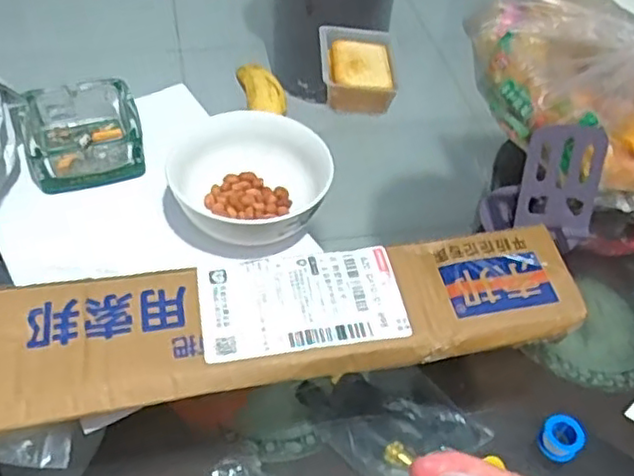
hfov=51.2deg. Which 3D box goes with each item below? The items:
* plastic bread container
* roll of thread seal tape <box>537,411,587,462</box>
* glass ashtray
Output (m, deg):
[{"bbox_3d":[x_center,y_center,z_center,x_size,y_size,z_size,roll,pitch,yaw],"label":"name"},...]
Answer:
[{"bbox_3d":[0.040,-0.163,0.641,0.074,0.035,0.096,1,49,-5],"label":"plastic bread container"},{"bbox_3d":[0.154,0.126,0.418,0.025,0.020,0.023,3,48,-3],"label":"roll of thread seal tape"},{"bbox_3d":[-0.203,-0.095,0.565,0.095,0.043,0.109,-15,52,-18],"label":"glass ashtray"}]

